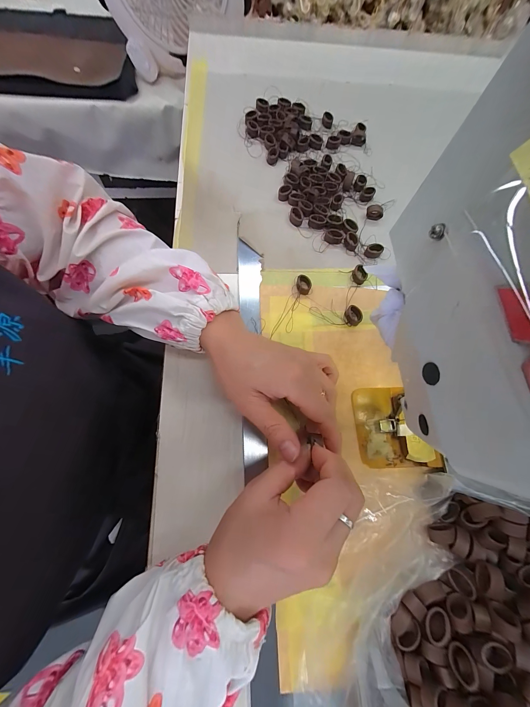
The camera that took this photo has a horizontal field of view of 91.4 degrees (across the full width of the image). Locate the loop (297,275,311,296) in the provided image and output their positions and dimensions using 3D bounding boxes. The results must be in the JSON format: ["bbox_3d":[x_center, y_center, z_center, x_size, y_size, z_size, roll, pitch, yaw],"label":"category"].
[{"bbox_3d":[0.043,-0.076,0.288,0.015,0.006,0.022,4,72,-2],"label":"loop"}]

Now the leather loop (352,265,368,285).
[{"bbox_3d":[0.108,-0.091,0.296,0.015,0.010,0.021,17,72,4],"label":"leather loop"}]

